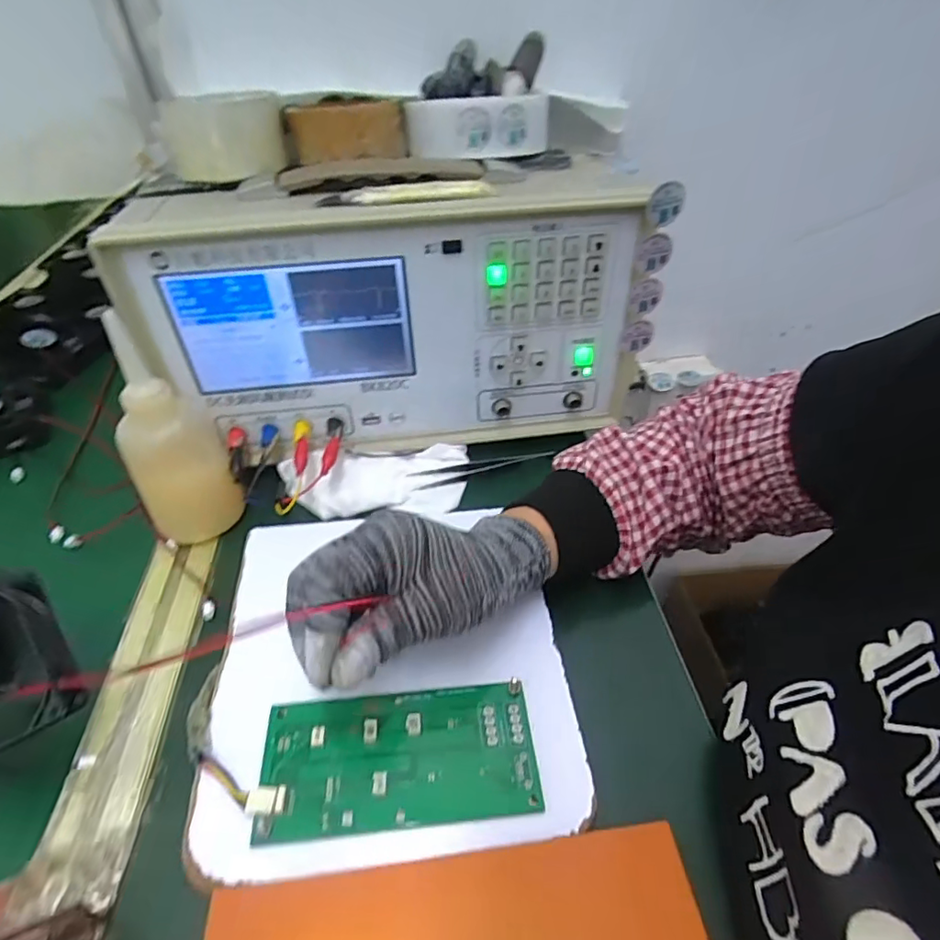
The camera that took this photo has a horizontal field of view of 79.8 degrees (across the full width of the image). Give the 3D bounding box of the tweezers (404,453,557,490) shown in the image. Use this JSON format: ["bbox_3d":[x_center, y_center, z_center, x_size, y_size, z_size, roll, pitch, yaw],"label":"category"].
[{"bbox_3d":[0.010,-0.005,0.455,0.116,0.004,0.020,-18,45,-12],"label":"tweezers"}]

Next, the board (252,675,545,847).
[{"bbox_3d":[-0.035,0.142,0.281,0.133,0.011,0.063,-5,42,-4],"label":"board"}]

